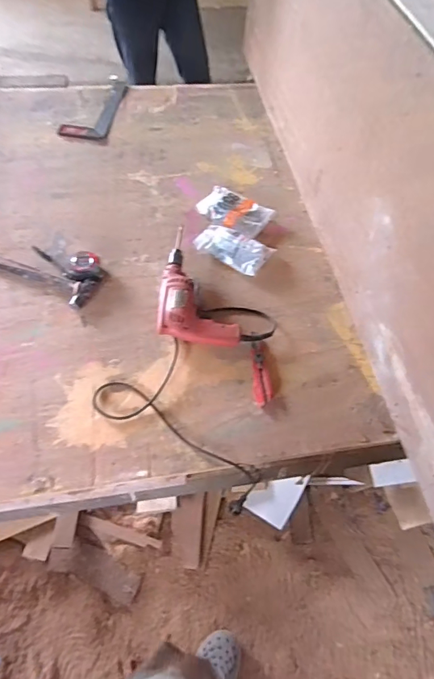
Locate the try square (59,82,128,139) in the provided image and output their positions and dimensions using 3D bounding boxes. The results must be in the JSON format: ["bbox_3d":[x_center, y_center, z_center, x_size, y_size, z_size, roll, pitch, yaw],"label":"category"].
[{"bbox_3d":[-0.352,-0.675,1.279,0.130,0.015,0.265,7,57,2],"label":"try square"}]

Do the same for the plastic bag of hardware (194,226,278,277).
[{"bbox_3d":[0.036,-0.215,1.005,0.161,0.020,0.095,30,62,14],"label":"plastic bag of hardware"}]

